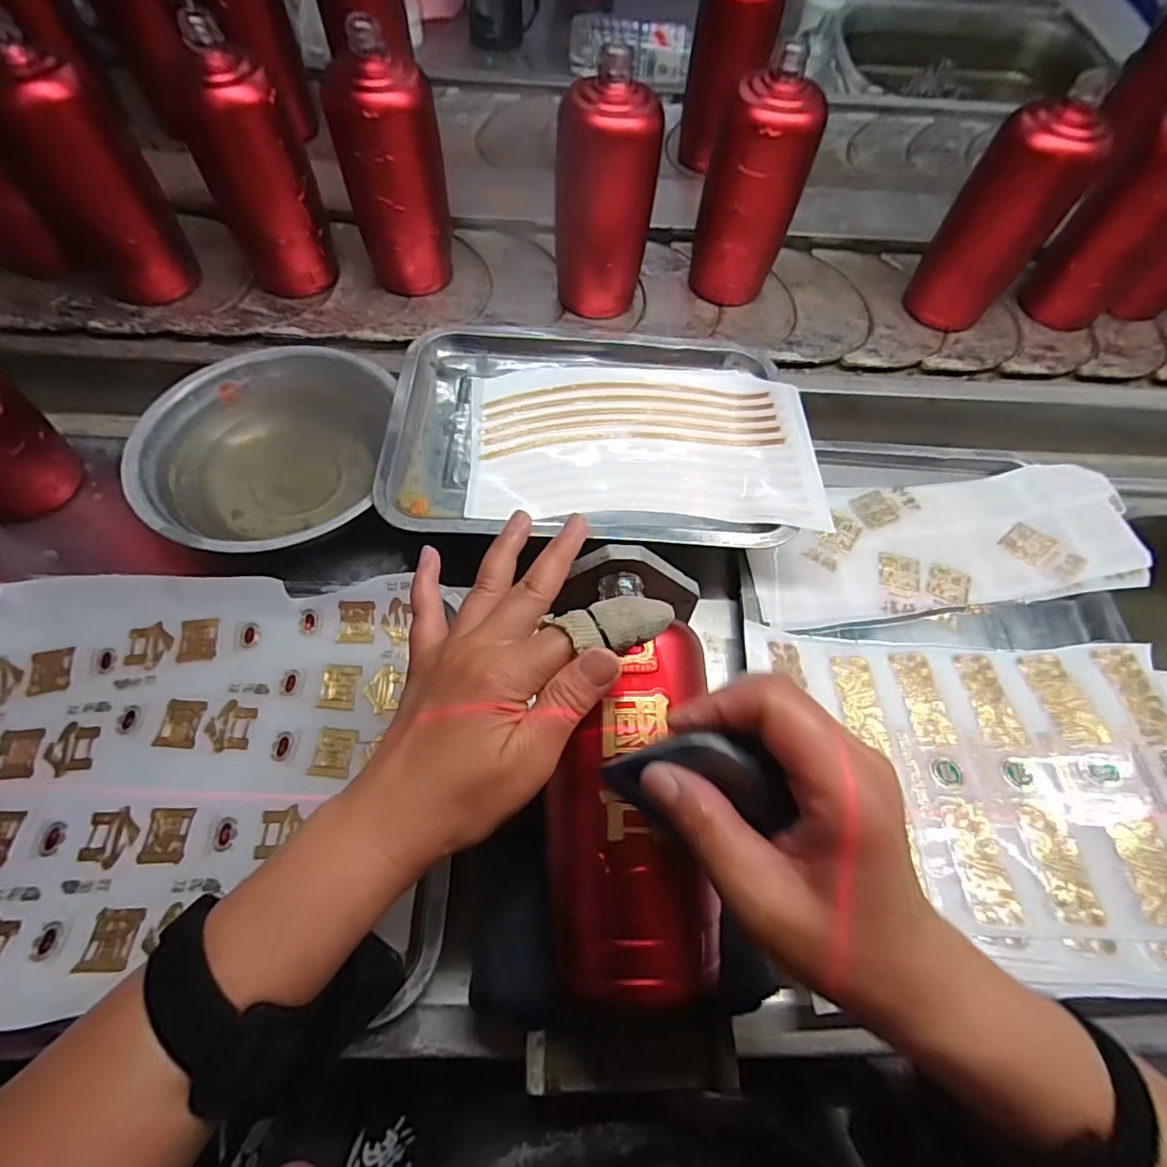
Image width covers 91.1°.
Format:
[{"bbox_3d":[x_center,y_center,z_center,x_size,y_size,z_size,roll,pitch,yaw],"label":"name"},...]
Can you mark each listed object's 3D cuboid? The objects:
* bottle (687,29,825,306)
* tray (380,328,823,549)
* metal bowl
[{"bbox_3d":[0.147,-0.341,0.505,0.068,0.178,0.062,-23,69,-14],"label":"bottle"},{"bbox_3d":[0.012,-0.120,0.445,0.311,0.025,0.206,1,62,0],"label":"tray"},{"bbox_3d":[-0.246,-0.099,0.454,0.177,0.058,0.191,1,65,-3],"label":"metal bowl"}]

